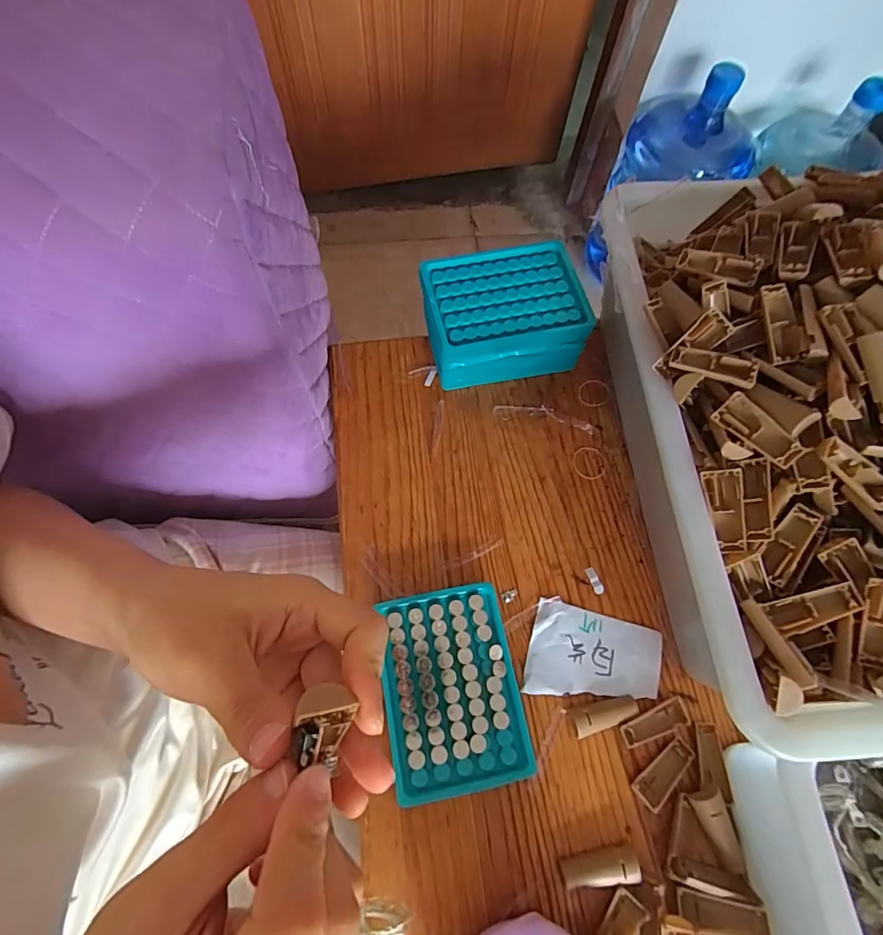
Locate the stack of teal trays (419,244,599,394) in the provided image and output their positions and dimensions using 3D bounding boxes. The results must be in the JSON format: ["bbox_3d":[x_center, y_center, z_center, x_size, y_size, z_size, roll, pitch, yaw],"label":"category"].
[{"bbox_3d":[0.055,-0.133,0.440,0.136,0.082,0.093,-12,70,-6],"label":"stack of teal trays"}]

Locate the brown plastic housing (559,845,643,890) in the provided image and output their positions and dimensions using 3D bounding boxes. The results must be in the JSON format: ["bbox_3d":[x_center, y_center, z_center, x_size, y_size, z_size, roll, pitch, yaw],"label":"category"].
[{"bbox_3d":[0.105,0.266,0.315,0.051,0.014,0.020,-4,69,-4],"label":"brown plastic housing"}]

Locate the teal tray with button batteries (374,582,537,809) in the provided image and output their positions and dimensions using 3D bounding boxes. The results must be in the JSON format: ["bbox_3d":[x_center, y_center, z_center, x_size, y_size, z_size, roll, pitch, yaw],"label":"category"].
[{"bbox_3d":[0.007,0.159,0.348,0.094,0.022,0.131,-9,69,-5],"label":"teal tray with button batteries"}]

